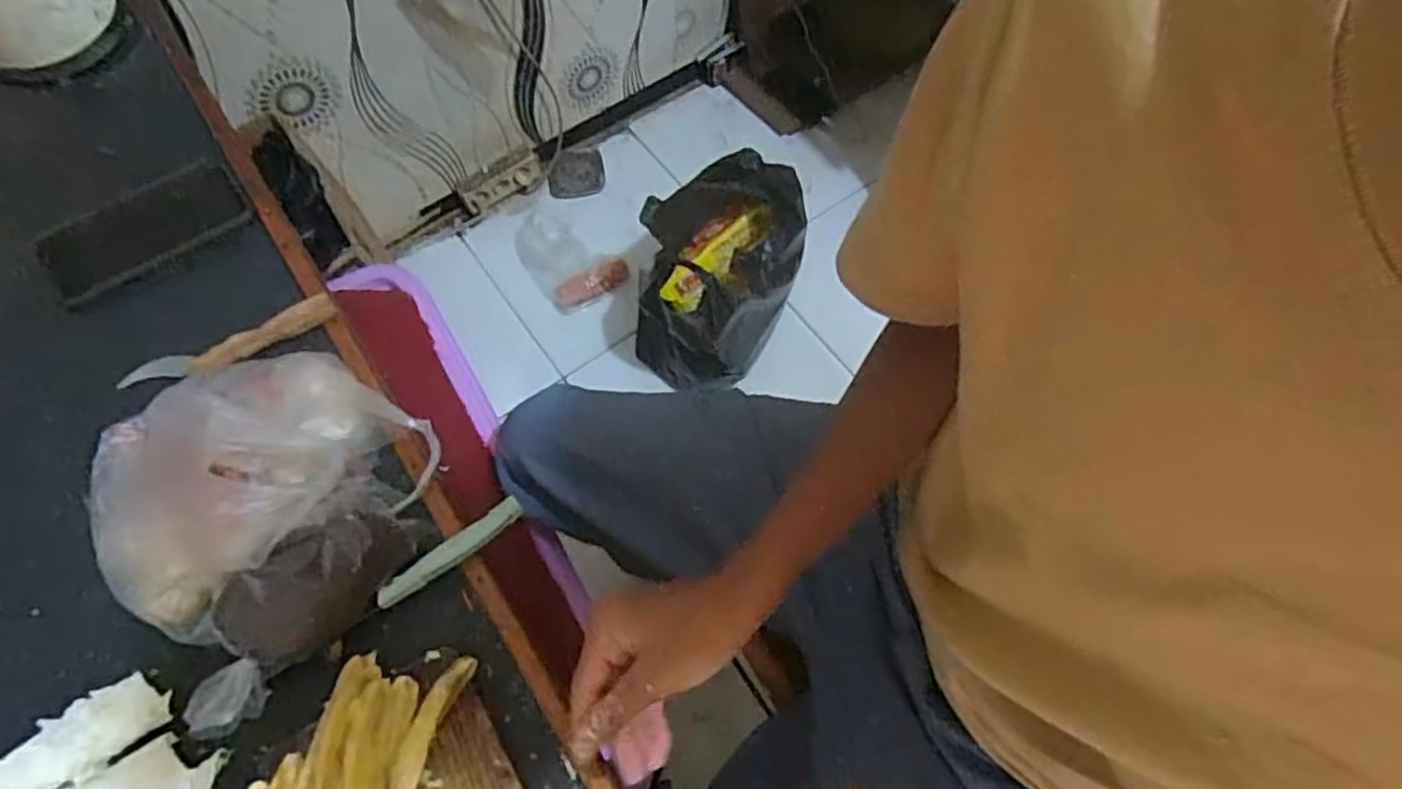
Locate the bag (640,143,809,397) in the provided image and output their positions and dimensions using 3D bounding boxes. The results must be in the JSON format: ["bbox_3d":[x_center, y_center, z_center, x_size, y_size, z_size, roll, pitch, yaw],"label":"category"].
[{"bbox_3d":[0.019,-0.176,1.154,0.224,0.256,0.305,16,67,8],"label":"bag"}]

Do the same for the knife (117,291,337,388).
[{"bbox_3d":[-0.369,-0.038,0.581,0.166,0.018,0.028,-23,68,-9],"label":"knife"}]

